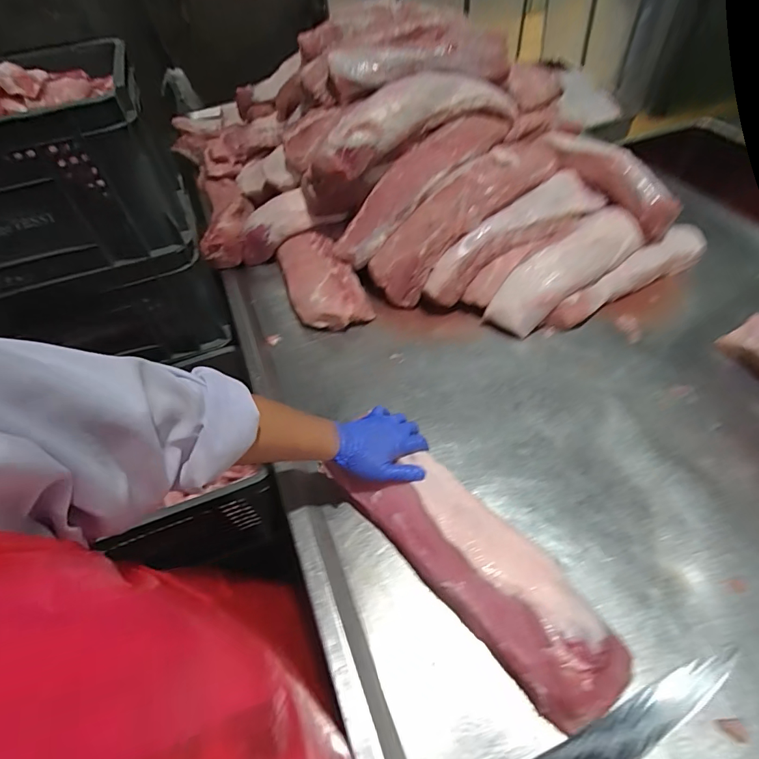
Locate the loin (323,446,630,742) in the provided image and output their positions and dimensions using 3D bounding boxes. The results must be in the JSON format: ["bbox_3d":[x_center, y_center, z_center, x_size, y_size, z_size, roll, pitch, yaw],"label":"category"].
[{"bbox_3d":[0.114,0.220,0.540,0.128,0.051,0.370,-38,54,-24],"label":"loin"}]

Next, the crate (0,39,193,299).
[{"bbox_3d":[-0.630,-0.351,0.756,0.483,0.270,0.344,-19,52,-9],"label":"crate"}]

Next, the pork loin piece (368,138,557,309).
[{"bbox_3d":[0.189,-0.370,0.899,0.510,0.129,0.137,-41,56,-2],"label":"pork loin piece"}]

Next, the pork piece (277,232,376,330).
[{"bbox_3d":[-0.128,-0.216,0.939,0.146,0.069,0.279,-20,51,-11],"label":"pork piece"}]

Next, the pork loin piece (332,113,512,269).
[{"bbox_3d":[0.096,-0.420,0.919,0.474,0.091,0.113,-44,57,-3],"label":"pork loin piece"}]

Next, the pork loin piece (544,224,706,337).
[{"bbox_3d":[0.513,-0.204,0.889,0.430,0.055,0.074,-28,53,-18],"label":"pork loin piece"}]

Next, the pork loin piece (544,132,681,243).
[{"bbox_3d":[0.491,-0.448,0.929,0.093,0.088,0.340,-29,67,-18],"label":"pork loin piece"}]

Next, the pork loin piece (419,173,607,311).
[{"bbox_3d":[0.272,-0.298,0.878,0.429,0.092,0.108,-34,55,-6],"label":"pork loin piece"}]

